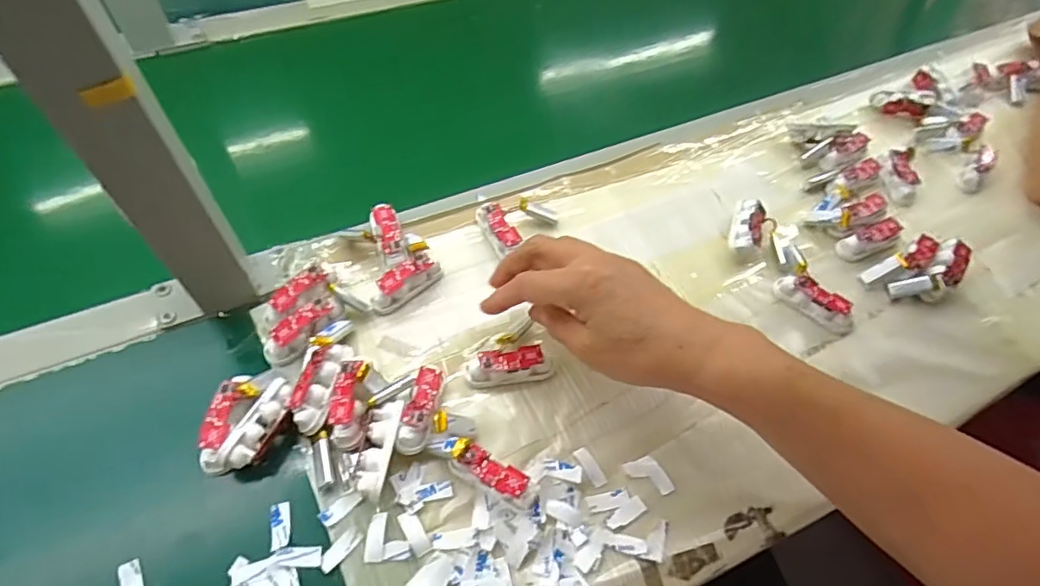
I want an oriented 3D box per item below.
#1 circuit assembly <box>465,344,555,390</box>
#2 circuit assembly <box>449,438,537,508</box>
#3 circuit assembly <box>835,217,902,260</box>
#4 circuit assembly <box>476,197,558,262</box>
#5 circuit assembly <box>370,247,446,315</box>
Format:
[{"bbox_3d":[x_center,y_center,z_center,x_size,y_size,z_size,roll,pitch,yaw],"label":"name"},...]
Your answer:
[{"bbox_3d":[-0.007,0.051,0.387,0.060,0.019,0.020,-10,58,-11],"label":"circuit assembly"},{"bbox_3d":[-0.017,0.112,0.343,0.057,0.021,0.018,29,59,14],"label":"circuit assembly"},{"bbox_3d":[0.300,-0.046,0.476,0.056,0.022,0.019,-21,60,-18],"label":"circuit assembly"},{"bbox_3d":[0.001,-0.059,0.458,0.061,0.019,0.048,-20,60,-17],"label":"circuit assembly"},{"bbox_3d":[-0.087,-0.008,0.418,0.058,0.024,0.017,-37,66,-25],"label":"circuit assembly"}]

